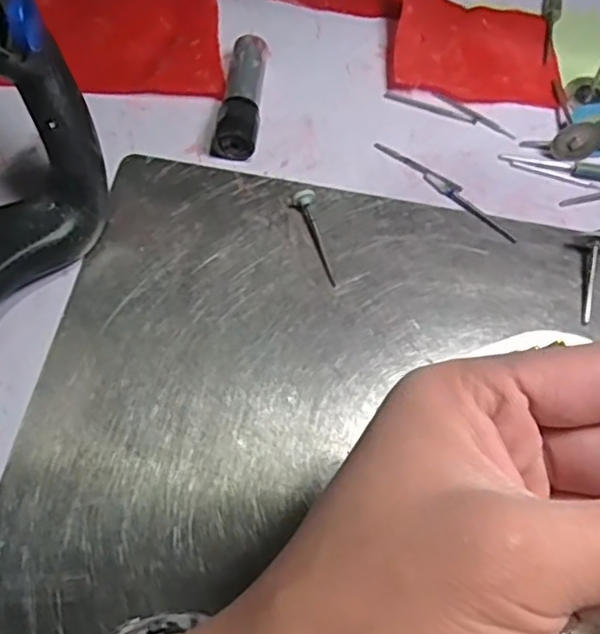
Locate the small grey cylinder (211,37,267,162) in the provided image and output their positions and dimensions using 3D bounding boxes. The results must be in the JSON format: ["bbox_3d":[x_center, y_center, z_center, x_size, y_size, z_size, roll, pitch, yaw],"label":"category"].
[{"bbox_3d":[-0.025,-0.099,0.287,0.019,0.018,0.060,7,67,2],"label":"small grey cylinder"}]

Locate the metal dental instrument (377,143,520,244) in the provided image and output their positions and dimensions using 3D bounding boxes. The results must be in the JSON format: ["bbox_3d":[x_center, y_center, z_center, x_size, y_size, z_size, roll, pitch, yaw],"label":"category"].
[{"bbox_3d":[0.064,-0.057,0.278,0.074,0.004,0.007,40,72,15],"label":"metal dental instrument"}]

